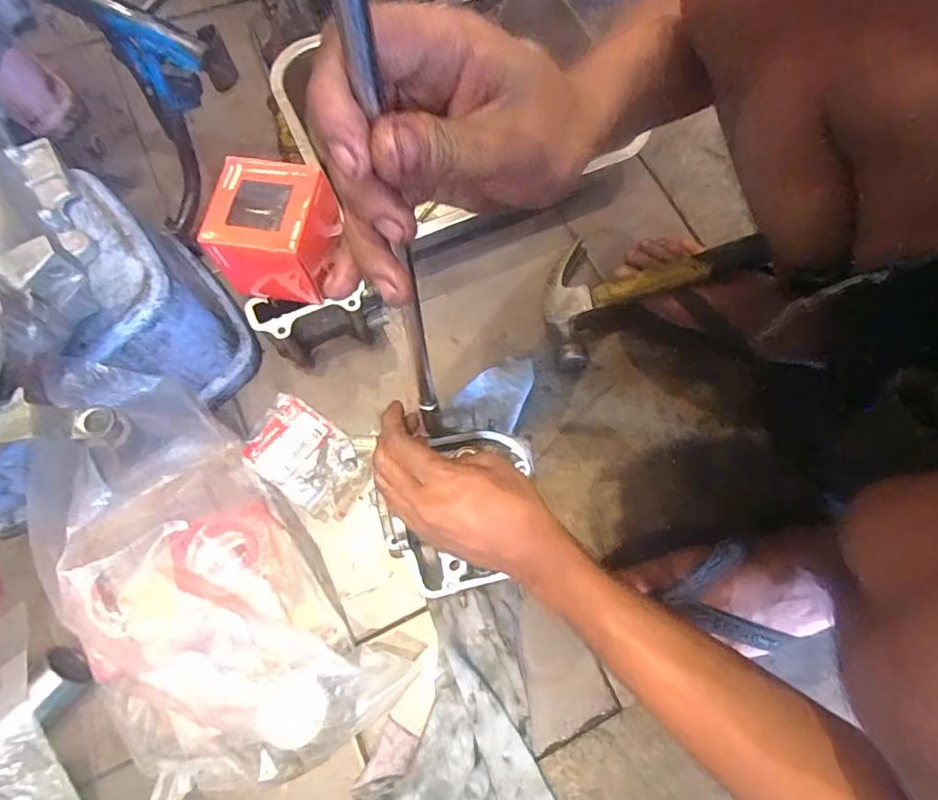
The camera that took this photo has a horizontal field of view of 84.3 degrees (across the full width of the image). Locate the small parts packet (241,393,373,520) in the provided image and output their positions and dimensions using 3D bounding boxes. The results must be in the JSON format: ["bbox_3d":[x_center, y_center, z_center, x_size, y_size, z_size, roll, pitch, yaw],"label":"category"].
[{"bbox_3d":[-0.150,0.053,0.482,0.118,0.010,0.073,38,74,11],"label":"small parts packet"}]

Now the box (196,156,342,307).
[{"bbox_3d":[-0.153,-0.132,0.413,0.083,0.079,0.076,6,71,0],"label":"box"}]

